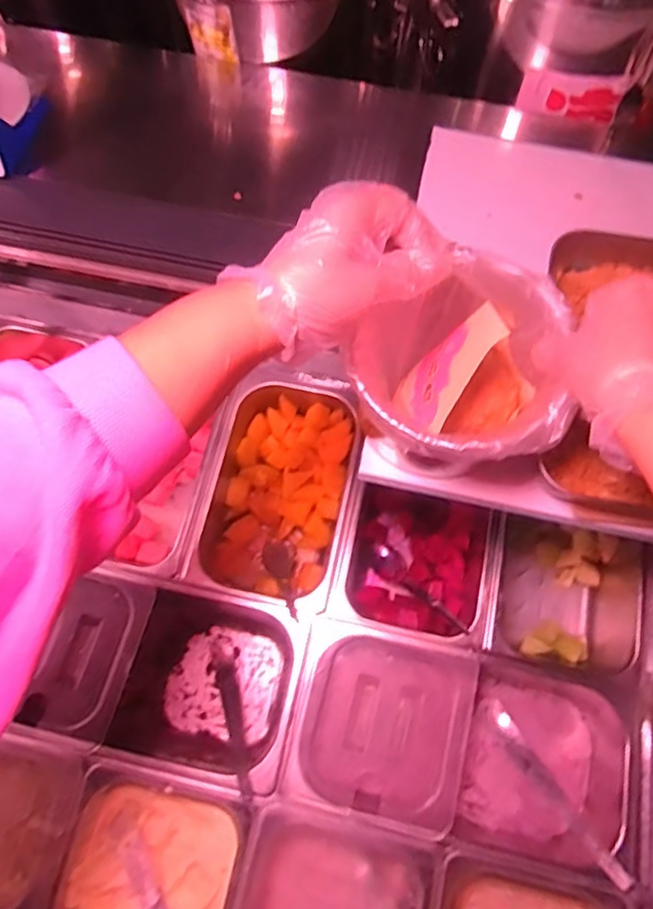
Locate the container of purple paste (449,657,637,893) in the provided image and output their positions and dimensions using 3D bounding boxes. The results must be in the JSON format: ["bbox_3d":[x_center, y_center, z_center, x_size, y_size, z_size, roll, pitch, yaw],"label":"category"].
[{"bbox_3d":[0.222,0.318,0.618,0.151,0.077,0.160,17,70,5],"label":"container of purple paste"}]

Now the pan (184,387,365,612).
[{"bbox_3d":[-0.051,0.048,0.716,0.162,0.102,0.250,12,69,4],"label":"pan"}]

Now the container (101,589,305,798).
[{"bbox_3d":[-0.127,0.245,0.648,0.199,0.103,0.172,11,69,3],"label":"container"}]

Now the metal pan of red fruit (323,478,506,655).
[{"bbox_3d":[0.102,0.114,0.689,0.173,0.102,0.189,13,69,4],"label":"metal pan of red fruit"}]

